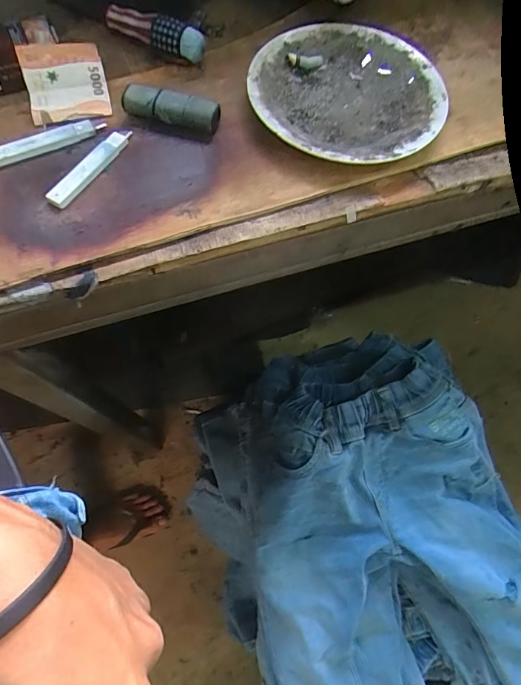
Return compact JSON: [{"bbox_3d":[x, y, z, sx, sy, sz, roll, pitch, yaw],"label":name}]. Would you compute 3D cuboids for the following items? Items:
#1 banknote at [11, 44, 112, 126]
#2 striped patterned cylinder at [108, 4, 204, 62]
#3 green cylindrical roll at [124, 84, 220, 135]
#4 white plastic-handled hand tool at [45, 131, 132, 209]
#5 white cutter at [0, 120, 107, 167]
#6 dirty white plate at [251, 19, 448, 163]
[{"bbox_3d":[-0.168,-0.222,0.356,0.065,0.030,0.060,-13,70,-7],"label":"banknote"},{"bbox_3d":[-0.099,-0.291,0.386,0.095,0.028,0.026,28,70,10],"label":"striped patterned cylinder"},{"bbox_3d":[-0.075,-0.199,0.353,0.077,0.018,0.025,16,69,4],"label":"green cylindrical roll"},{"bbox_3d":[-0.136,-0.143,0.335,0.015,0.011,0.090,28,70,8],"label":"white plastic-handled hand tool"},{"bbox_3d":[-0.173,-0.167,0.342,0.094,0.014,0.017,-27,72,-12],"label":"white cutter"},{"bbox_3d":[0.078,-0.226,0.376,0.169,0.016,0.170,16,69,4],"label":"dirty white plate"}]

